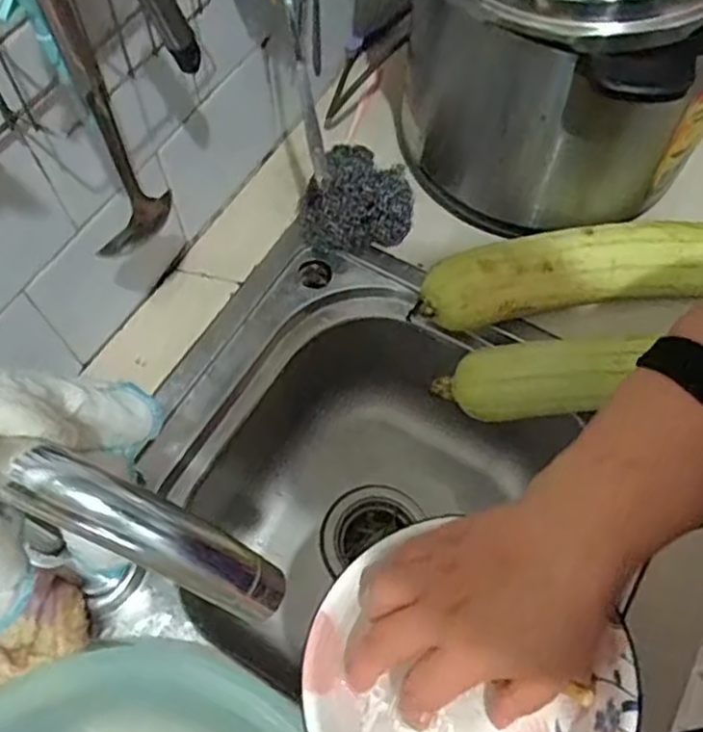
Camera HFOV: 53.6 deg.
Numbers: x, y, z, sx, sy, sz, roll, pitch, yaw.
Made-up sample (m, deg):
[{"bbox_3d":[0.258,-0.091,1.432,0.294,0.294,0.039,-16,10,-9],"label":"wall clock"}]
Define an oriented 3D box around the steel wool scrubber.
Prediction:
[{"bbox_3d":[0.004,-0.151,0.647,0.098,0.065,0.084,1,63,0],"label":"steel wool scrubber"}]

